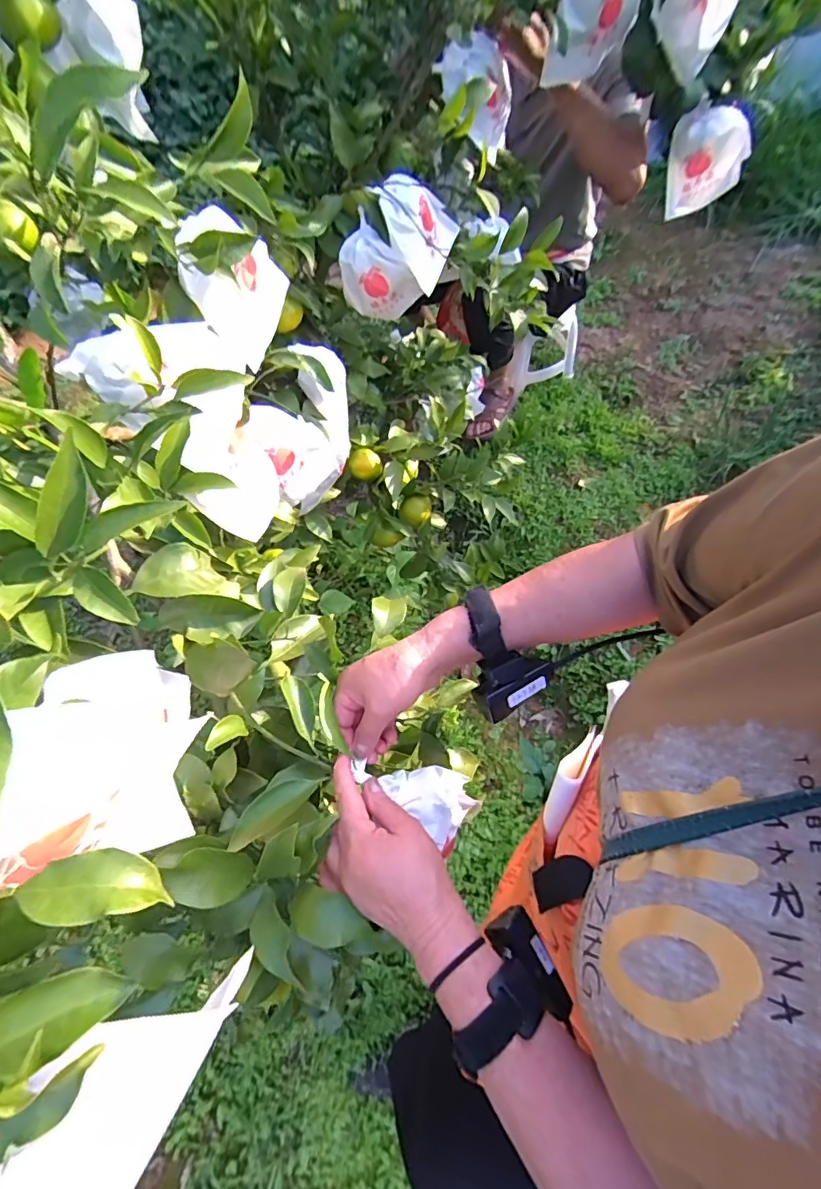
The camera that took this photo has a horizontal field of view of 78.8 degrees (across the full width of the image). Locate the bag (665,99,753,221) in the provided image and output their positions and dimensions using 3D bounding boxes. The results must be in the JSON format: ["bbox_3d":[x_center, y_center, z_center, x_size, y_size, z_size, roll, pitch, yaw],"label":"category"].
[{"bbox_3d":[0.587,-0.860,1.000,0.147,0.170,0.095,17,68,15],"label":"bag"}]

